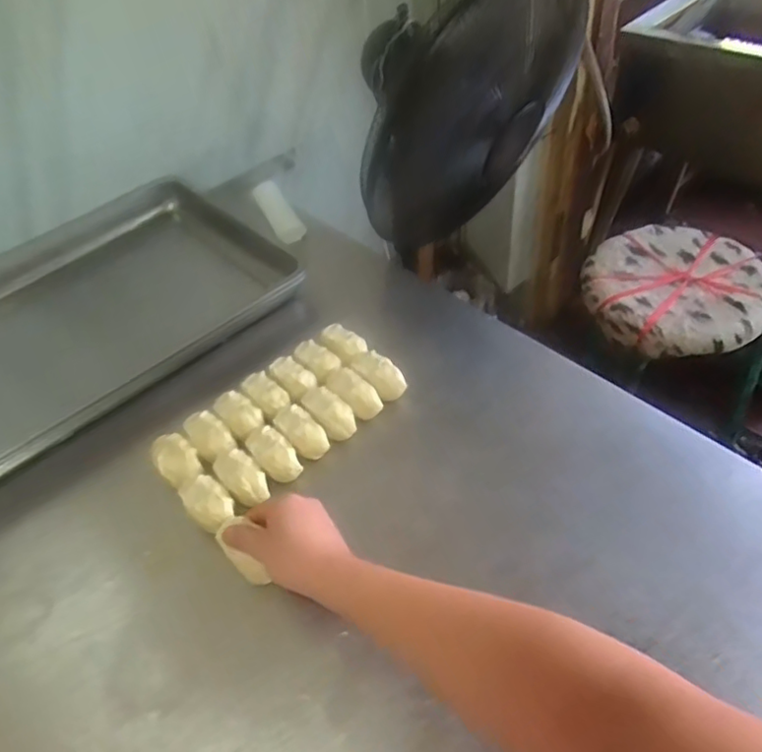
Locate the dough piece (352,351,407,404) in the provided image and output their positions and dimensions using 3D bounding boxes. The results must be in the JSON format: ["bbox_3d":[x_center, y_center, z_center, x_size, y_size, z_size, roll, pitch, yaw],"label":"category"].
[{"bbox_3d":[-0.002,0.002,0.792,0.043,0.037,0.071,-32,51,-21],"label":"dough piece"}]

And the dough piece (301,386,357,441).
[{"bbox_3d":[-0.061,0.049,0.759,0.040,0.038,0.075,-31,51,-21],"label":"dough piece"}]

